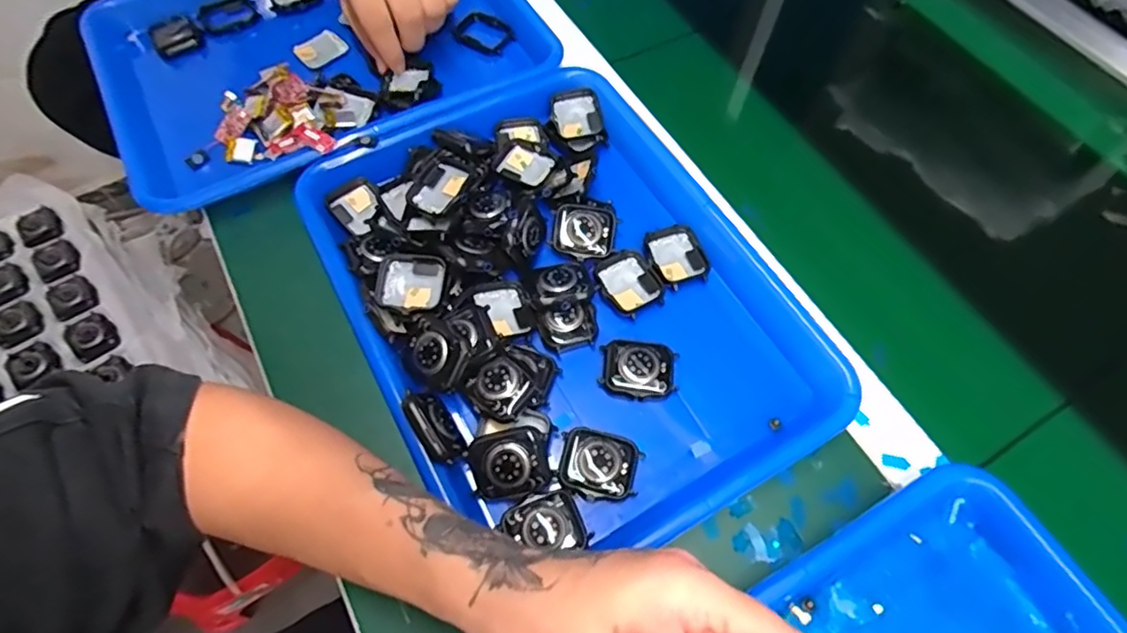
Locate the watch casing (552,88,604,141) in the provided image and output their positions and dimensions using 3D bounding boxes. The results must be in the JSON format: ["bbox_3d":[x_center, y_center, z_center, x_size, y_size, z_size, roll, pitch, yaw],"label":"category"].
[{"bbox_3d":[0.011,-0.156,0.458,0.037,0.013,0.040,-15,64,-8],"label":"watch casing"}]

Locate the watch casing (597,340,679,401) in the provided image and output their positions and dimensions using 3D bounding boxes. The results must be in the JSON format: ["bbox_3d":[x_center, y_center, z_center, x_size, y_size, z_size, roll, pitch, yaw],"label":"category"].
[{"bbox_3d":[0.047,0.033,0.369,0.047,0.014,0.036,3,63,1],"label":"watch casing"}]

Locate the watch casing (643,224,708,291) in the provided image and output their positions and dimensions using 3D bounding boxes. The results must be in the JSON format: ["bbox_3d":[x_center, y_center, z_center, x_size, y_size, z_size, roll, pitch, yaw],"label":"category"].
[{"bbox_3d":[0.078,-0.042,0.412,0.037,0.005,0.046,-20,65,-10],"label":"watch casing"}]

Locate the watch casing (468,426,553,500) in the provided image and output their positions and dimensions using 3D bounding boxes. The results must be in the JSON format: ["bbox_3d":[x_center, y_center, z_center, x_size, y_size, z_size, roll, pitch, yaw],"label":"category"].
[{"bbox_3d":[-0.031,0.083,0.331,0.042,0.009,0.036,-15,82,-3],"label":"watch casing"}]

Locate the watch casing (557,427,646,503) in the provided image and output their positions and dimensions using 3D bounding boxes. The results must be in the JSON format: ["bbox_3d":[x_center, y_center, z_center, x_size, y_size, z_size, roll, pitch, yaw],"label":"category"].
[{"bbox_3d":[0.021,0.086,0.342,0.045,0.015,0.037,12,63,6],"label":"watch casing"}]

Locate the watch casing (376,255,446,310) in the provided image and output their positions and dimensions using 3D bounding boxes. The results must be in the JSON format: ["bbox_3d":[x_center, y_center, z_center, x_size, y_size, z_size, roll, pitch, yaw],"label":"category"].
[{"bbox_3d":[-0.096,-0.022,0.374,0.044,0.008,0.036,6,63,3],"label":"watch casing"}]

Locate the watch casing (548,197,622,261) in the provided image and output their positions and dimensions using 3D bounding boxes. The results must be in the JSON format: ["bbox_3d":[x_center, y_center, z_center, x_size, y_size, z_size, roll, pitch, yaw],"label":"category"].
[{"bbox_3d":[0.015,-0.062,0.414,0.047,0.014,0.041,6,63,3],"label":"watch casing"}]

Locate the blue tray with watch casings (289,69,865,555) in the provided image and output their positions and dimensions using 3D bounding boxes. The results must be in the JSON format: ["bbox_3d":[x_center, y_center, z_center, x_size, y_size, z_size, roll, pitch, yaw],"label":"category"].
[{"bbox_3d":[-0.001,-0.019,0.388,0.259,0.042,0.329,-28,66,-14],"label":"blue tray with watch casings"}]

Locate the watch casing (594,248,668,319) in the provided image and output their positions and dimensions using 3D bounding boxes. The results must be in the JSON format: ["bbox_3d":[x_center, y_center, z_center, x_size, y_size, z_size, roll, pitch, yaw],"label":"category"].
[{"bbox_3d":[0.043,-0.023,0.396,0.041,0.009,0.046,-33,67,-16],"label":"watch casing"}]

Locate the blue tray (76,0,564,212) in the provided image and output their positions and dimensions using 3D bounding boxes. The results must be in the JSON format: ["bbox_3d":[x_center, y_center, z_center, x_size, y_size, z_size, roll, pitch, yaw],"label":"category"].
[{"bbox_3d":[-0.200,-0.231,0.501,0.351,0.043,0.265,-25,66,-12],"label":"blue tray"}]

